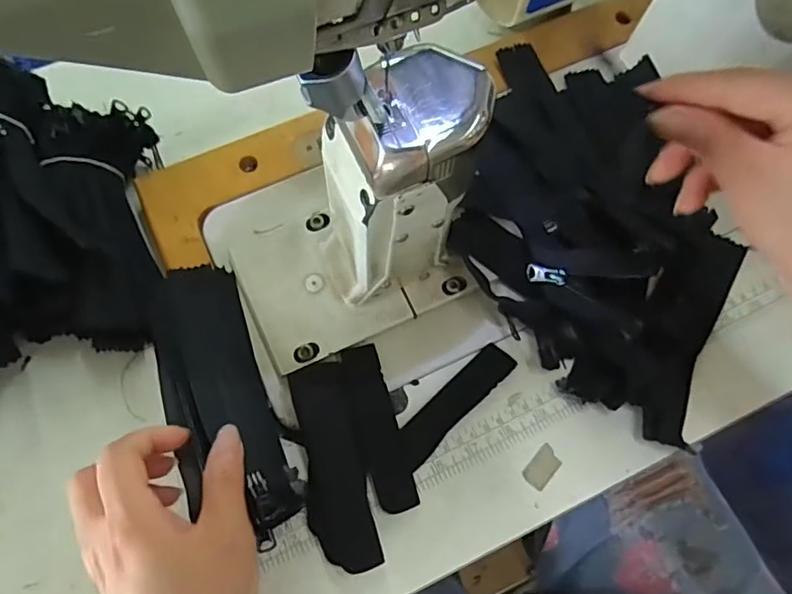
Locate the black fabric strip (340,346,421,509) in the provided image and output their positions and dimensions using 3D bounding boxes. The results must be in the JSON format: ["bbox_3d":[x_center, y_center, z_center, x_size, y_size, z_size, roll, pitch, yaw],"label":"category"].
[{"bbox_3d":[-0.012,0.084,0.355,0.026,0.004,0.107,-13,71,-12],"label":"black fabric strip"}]

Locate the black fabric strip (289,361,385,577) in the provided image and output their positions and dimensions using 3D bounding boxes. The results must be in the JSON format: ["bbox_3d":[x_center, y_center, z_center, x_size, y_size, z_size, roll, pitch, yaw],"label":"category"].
[{"bbox_3d":[-0.040,0.105,0.342,0.038,0.013,0.124,-8,67,-13],"label":"black fabric strip"}]

